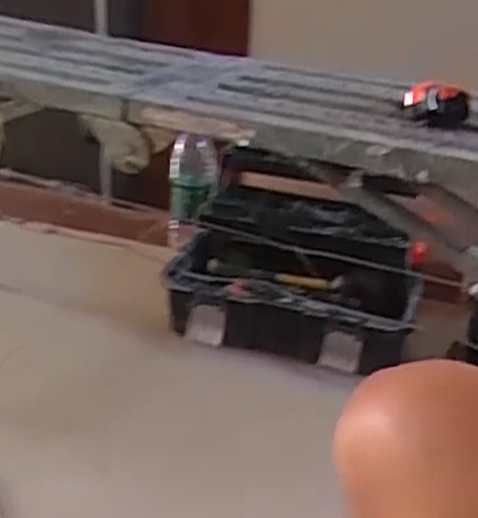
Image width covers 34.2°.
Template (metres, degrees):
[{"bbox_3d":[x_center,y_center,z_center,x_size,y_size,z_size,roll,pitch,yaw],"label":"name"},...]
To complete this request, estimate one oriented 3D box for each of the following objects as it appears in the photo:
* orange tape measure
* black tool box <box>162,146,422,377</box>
[{"bbox_3d":[0.214,-0.171,0.840,0.068,0.043,0.035,9,29,12],"label":"orange tape measure"},{"bbox_3d":[0.117,-0.002,1.550,0.468,0.265,0.383,12,29,16],"label":"black tool box"}]

